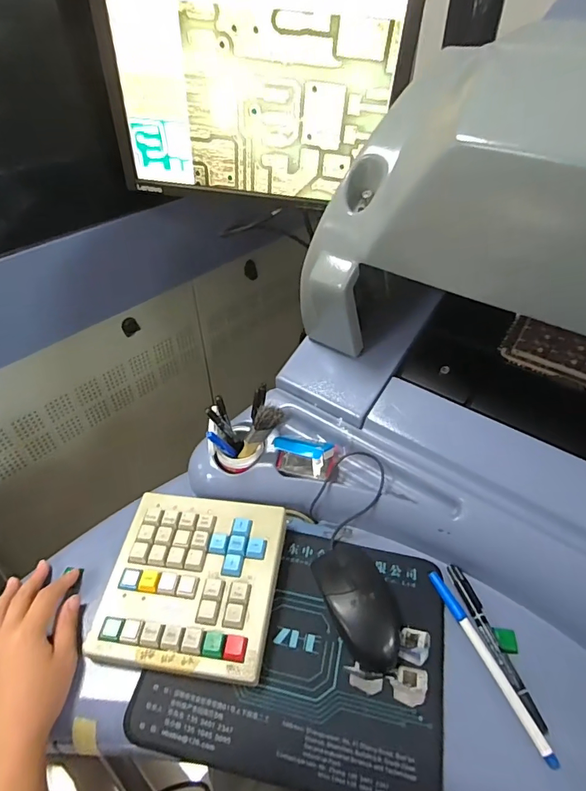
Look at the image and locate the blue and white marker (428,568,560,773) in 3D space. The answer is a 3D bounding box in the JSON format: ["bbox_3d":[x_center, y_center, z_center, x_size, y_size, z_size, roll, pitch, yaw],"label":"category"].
[{"bbox_3d":[0.171,0.232,0.393,0.011,0.010,0.161,-15,46,-16],"label":"blue and white marker"}]

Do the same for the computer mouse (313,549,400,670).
[{"bbox_3d":[0.066,0.193,0.417,0.068,0.033,0.105,-15,46,-15],"label":"computer mouse"}]

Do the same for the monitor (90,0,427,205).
[{"bbox_3d":[-0.052,-0.392,0.543,0.383,0.285,0.038,5,44,5],"label":"monitor"}]

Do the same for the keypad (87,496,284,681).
[{"bbox_3d":[-0.097,0.174,0.429,0.159,0.030,0.159,6,44,6],"label":"keypad"}]

